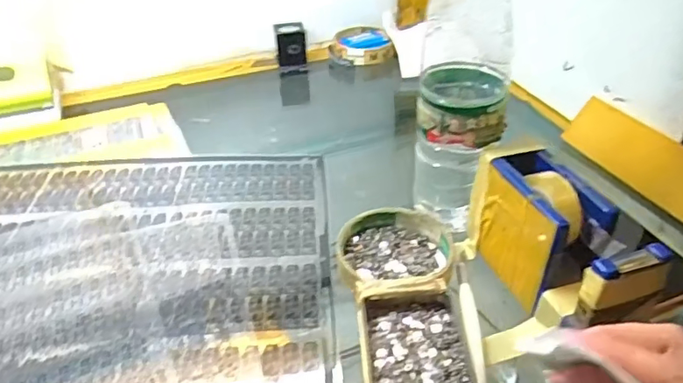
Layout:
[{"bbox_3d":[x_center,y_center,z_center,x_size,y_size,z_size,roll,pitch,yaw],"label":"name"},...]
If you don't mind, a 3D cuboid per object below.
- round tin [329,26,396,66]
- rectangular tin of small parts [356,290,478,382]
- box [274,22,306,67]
[{"bbox_3d":[0.026,-0.197,0.726,0.080,0.025,0.091,-3,36,-2],"label":"round tin"},{"bbox_3d":[0.046,0.098,0.326,0.066,0.015,0.088,-4,36,-4],"label":"rectangular tin of small parts"},{"bbox_3d":[-0.065,-0.183,0.696,0.035,0.058,0.032,-6,36,-6],"label":"box"}]

